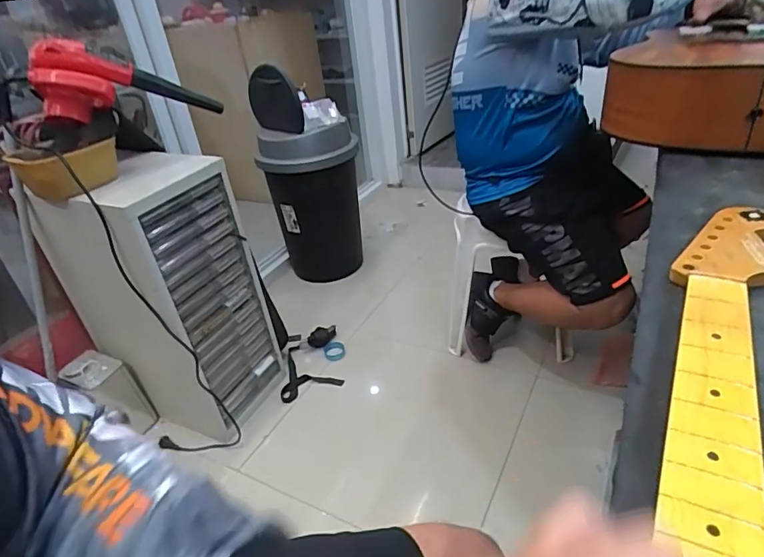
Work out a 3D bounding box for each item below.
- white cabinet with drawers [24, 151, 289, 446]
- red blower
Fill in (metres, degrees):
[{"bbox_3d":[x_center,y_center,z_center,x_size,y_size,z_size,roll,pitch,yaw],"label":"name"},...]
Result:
[{"bbox_3d":[-0.519,0.059,1.302,0.313,0.681,0.334,12,36,28],"label":"white cabinet with drawers"},{"bbox_3d":[-0.603,-0.432,1.128,0.264,0.206,0.335,7,34,22],"label":"red blower"}]

